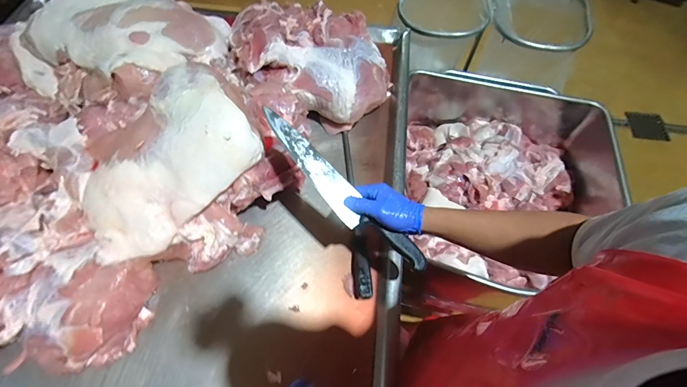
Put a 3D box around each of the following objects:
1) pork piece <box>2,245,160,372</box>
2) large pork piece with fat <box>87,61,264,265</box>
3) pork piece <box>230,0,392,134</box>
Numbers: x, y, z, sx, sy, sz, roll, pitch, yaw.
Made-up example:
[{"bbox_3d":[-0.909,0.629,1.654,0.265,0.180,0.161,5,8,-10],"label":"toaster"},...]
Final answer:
[{"bbox_3d":[-0.447,0.196,0.585,0.194,0.084,0.199,1,60,0],"label":"pork piece"},{"bbox_3d":[-0.339,-0.077,0.631,0.340,0.125,0.270,-34,66,-18],"label":"large pork piece with fat"},{"bbox_3d":[-0.068,-0.334,0.825,0.339,0.145,0.363,-21,63,-12],"label":"pork piece"}]

